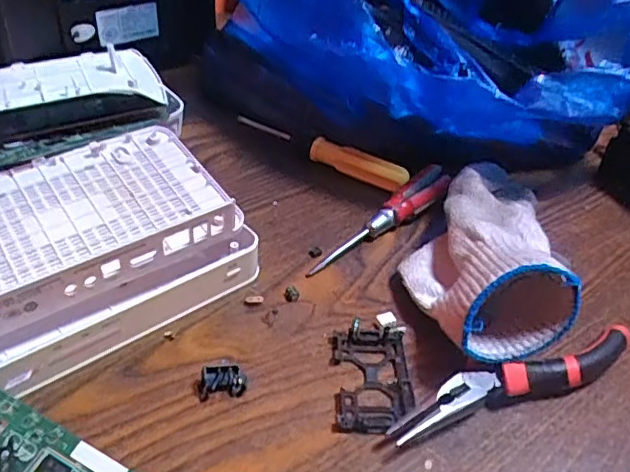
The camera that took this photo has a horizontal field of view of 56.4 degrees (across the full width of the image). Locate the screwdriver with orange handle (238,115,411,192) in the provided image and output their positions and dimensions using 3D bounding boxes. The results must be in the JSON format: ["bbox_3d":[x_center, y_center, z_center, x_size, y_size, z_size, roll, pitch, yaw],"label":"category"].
[{"bbox_3d":[0.003,-0.071,0.480,0.153,0.023,0.018,24,42,20],"label":"screwdriver with orange handle"}]

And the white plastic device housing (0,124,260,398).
[{"bbox_3d":[-0.137,0.005,0.344,0.180,0.042,0.142,-24,48,-32],"label":"white plastic device housing"}]

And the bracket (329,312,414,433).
[{"bbox_3d":[0.030,0.071,0.313,0.041,0.010,0.074,5,39,-1],"label":"bracket"}]

